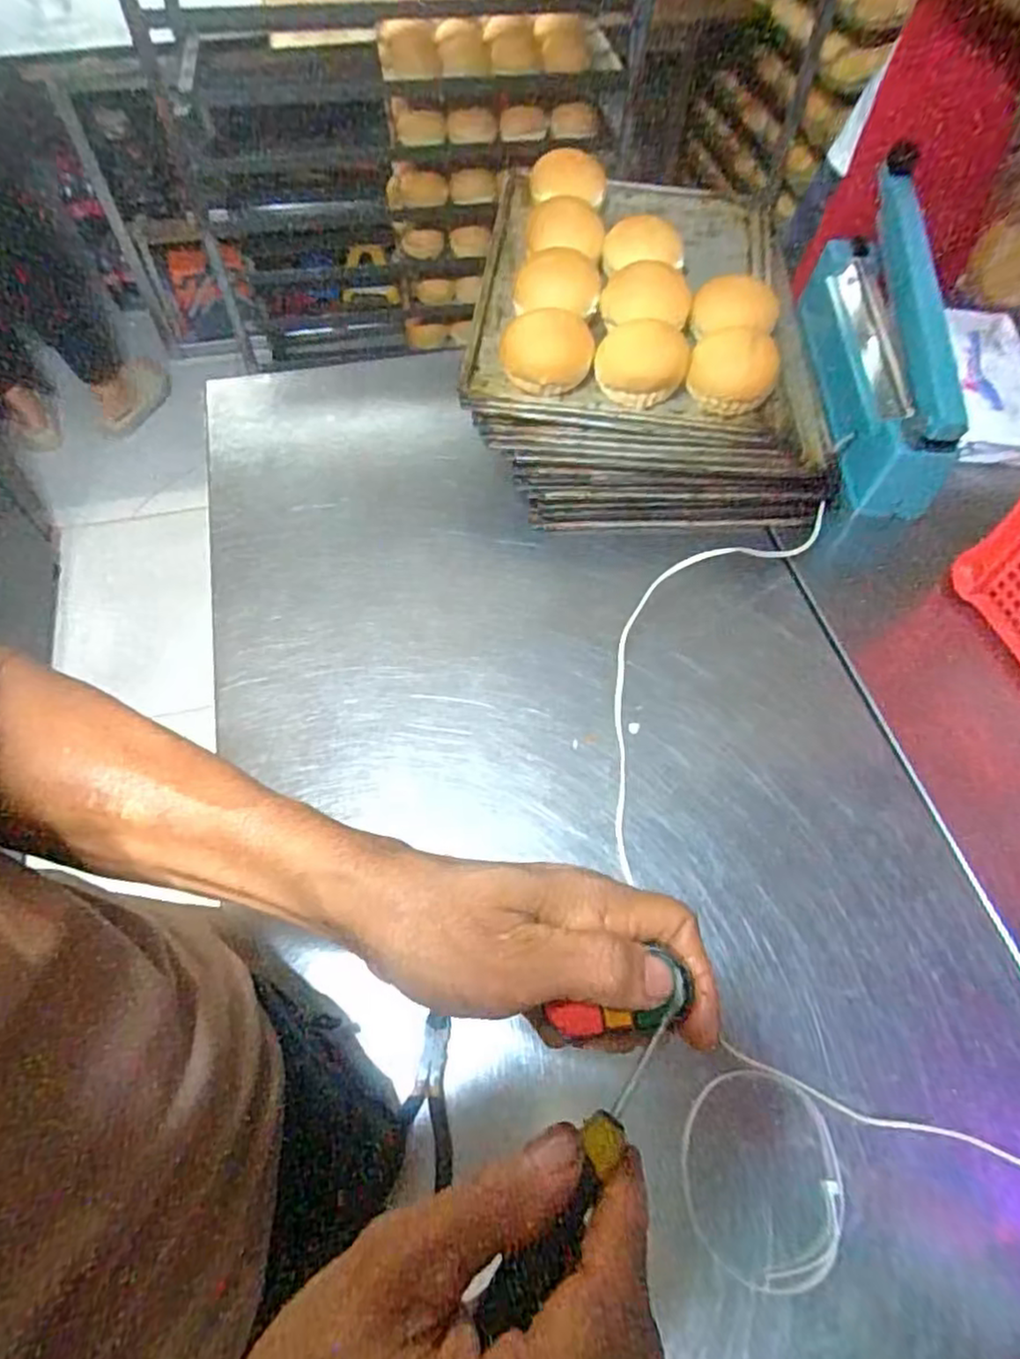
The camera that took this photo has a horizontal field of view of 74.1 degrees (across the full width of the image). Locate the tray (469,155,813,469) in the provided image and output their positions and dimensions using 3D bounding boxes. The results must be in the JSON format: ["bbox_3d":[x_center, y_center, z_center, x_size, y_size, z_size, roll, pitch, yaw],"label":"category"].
[{"bbox_3d":[0.153,-0.457,0.777,0.358,0.082,0.423,5,60,2],"label":"tray"}]

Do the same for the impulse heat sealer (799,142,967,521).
[{"bbox_3d":[0.443,-0.411,0.802,0.100,0.199,0.428,7,59,1],"label":"impulse heat sealer"}]

